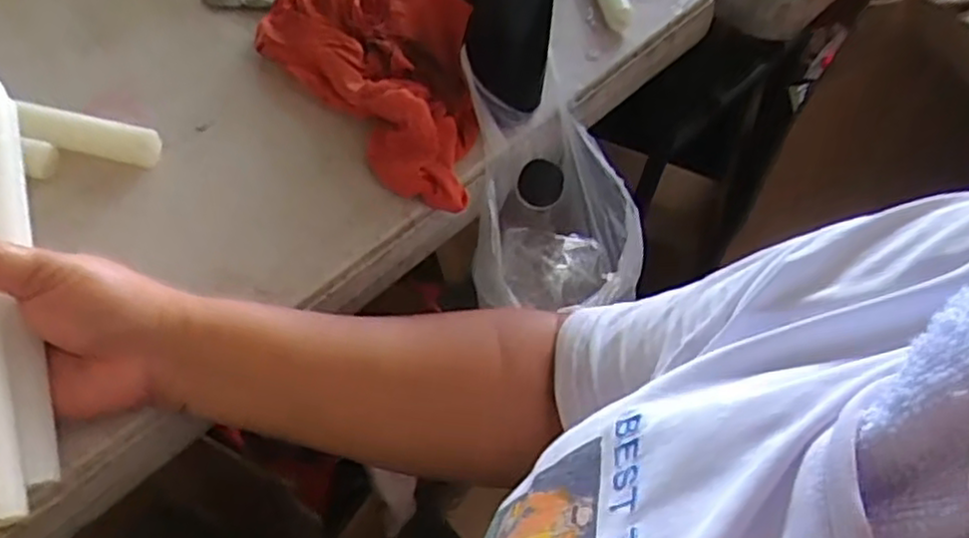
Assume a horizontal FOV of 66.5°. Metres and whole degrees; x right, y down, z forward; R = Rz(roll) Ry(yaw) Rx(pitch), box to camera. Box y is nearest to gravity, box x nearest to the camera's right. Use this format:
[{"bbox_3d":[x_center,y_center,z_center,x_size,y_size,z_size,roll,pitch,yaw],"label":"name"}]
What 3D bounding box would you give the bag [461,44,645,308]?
[{"bbox_3d":[0.050,-0.046,0.516,0.112,0.133,0.129,-6,53,-10],"label":"bag"}]

